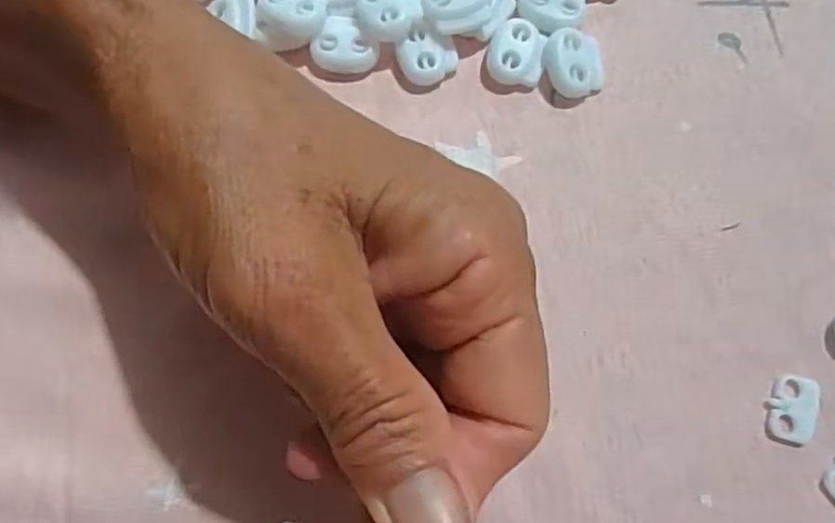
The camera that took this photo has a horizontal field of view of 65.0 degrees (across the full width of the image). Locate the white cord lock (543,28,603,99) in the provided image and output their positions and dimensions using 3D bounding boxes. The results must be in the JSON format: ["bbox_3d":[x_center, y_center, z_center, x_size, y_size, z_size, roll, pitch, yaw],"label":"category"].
[{"bbox_3d":[0.049,-0.062,0.207,0.018,0.008,0.020,-7,76,0],"label":"white cord lock"}]

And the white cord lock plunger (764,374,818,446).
[{"bbox_3d":[0.105,0.041,0.184,0.013,0.004,0.018,18,78,6],"label":"white cord lock plunger"}]

